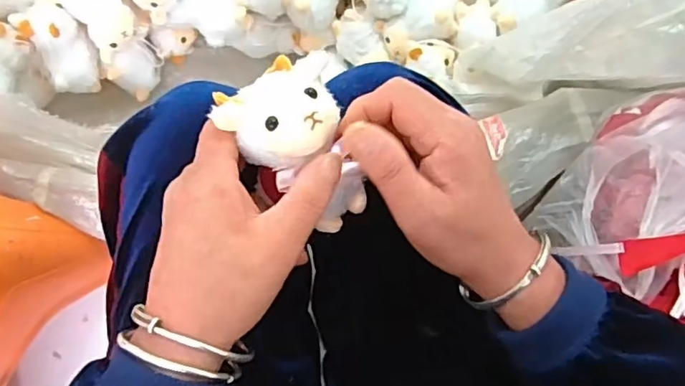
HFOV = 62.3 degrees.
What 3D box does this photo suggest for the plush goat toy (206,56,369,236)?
[{"bbox_3d":[-0.021,-0.027,0.322,0.067,0.053,0.097,-34,91,-8],"label":"plush goat toy"}]

